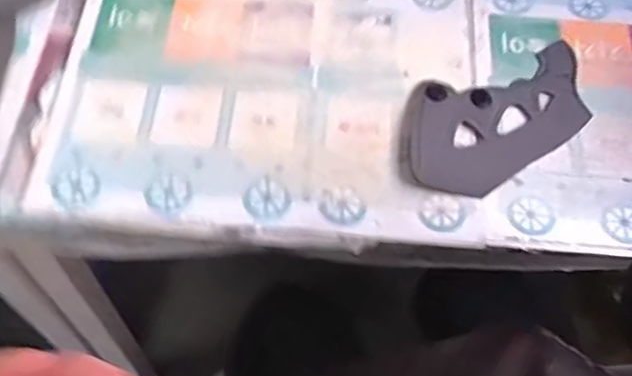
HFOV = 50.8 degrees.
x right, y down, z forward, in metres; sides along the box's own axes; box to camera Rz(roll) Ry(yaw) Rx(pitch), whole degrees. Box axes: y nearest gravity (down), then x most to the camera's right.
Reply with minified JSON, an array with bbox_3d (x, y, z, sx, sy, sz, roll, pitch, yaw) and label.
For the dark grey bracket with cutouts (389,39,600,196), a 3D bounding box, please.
[{"bbox_3d":[0.170,-0.071,0.621,0.229,0.015,0.113,-31,64,-20],"label":"dark grey bracket with cutouts"}]

